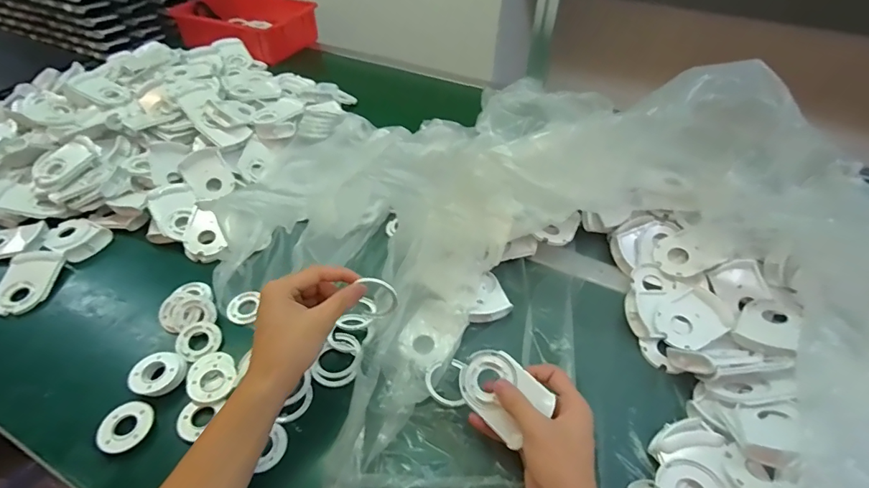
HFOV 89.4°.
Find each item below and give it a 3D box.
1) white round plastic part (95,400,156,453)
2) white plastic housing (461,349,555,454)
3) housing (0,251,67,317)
[{"bbox_3d":[-0.284,0.169,0.405,0.042,0.010,0.047,-10,46,-12],"label":"white round plastic part"},{"bbox_3d":[0.059,0.134,0.391,0.057,0.014,0.079,-45,65,-2],"label":"white plastic housing"},{"bbox_3d":[-0.486,0.045,0.528,0.056,0.017,0.085,-8,45,-10],"label":"housing"}]

